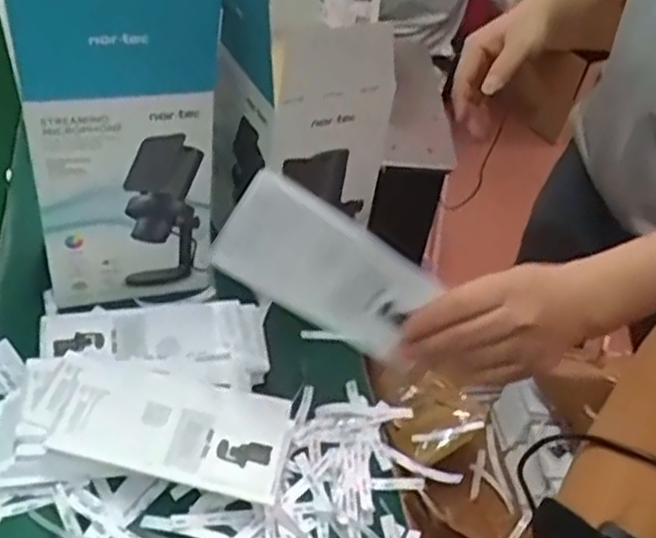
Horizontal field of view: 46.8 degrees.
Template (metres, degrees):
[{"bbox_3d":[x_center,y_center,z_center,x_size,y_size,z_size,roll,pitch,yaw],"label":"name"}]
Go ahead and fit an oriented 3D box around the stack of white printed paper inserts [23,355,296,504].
[{"bbox_3d":[-0.141,0.122,0.617,0.217,0.018,0.099,14,39,-4],"label":"stack of white printed paper inserts"}]

